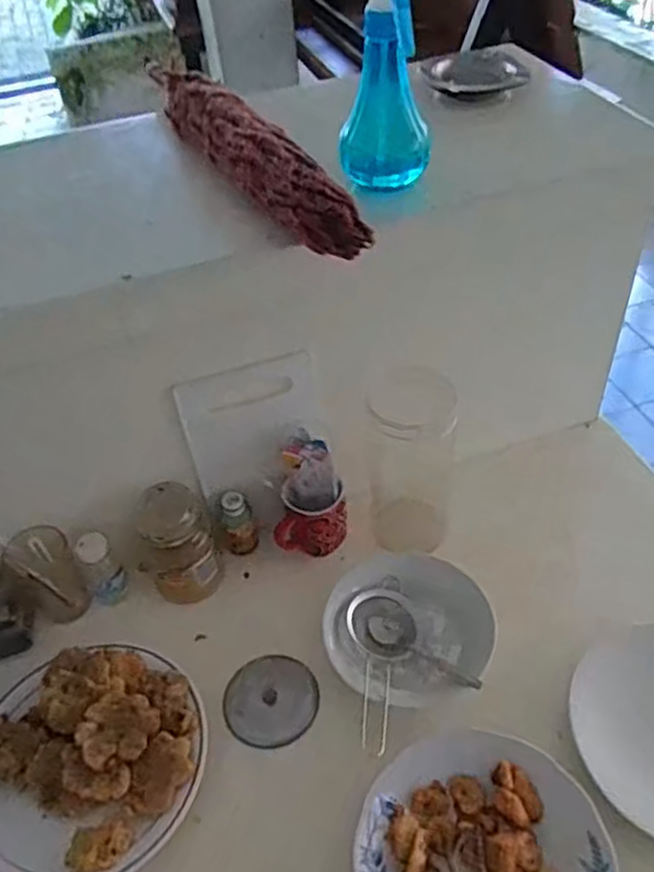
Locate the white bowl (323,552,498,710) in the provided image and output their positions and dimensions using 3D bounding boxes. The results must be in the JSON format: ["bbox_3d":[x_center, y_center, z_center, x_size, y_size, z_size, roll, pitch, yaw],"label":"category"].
[{"bbox_3d":[0.081,0.191,0.694,0.161,0.046,0.137,-5,46,1],"label":"white bowl"}]

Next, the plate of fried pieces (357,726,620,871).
[{"bbox_3d":[0.124,0.343,0.564,0.193,0.058,0.200,-3,46,3],"label":"plate of fried pieces"}]

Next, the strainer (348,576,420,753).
[{"bbox_3d":[0.054,0.214,0.667,0.065,0.032,0.167,-2,46,4],"label":"strainer"}]

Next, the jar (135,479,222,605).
[{"bbox_3d":[-0.155,0.119,0.743,0.067,0.122,0.080,-20,47,-13],"label":"jar"}]

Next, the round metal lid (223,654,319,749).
[{"bbox_3d":[-0.054,0.258,0.683,0.088,0.023,0.086,-3,46,3],"label":"round metal lid"}]

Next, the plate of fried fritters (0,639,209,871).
[{"bbox_3d":[-0.227,0.284,0.631,0.218,0.042,0.210,-3,46,3],"label":"plate of fried fritters"}]

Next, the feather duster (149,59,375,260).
[{"bbox_3d":[-0.079,-0.269,0.644,0.053,0.042,0.388,-24,48,-16],"label":"feather duster"}]

